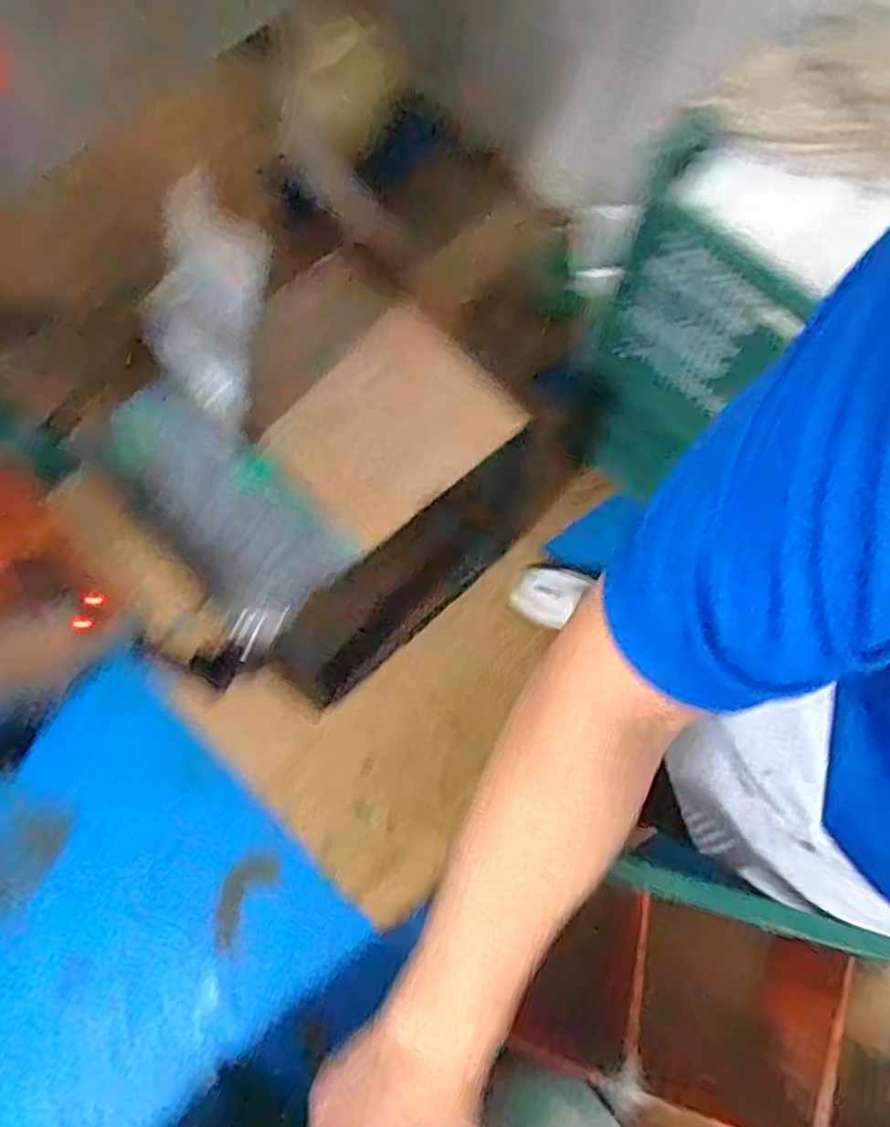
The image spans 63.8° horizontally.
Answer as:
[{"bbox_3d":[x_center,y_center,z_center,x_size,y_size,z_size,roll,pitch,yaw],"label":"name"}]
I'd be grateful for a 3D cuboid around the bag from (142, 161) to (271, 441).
[{"bbox_3d":[-0.211,-0.226,0.632,0.090,0.210,0.045,18,37,6],"label":"bag"}]

